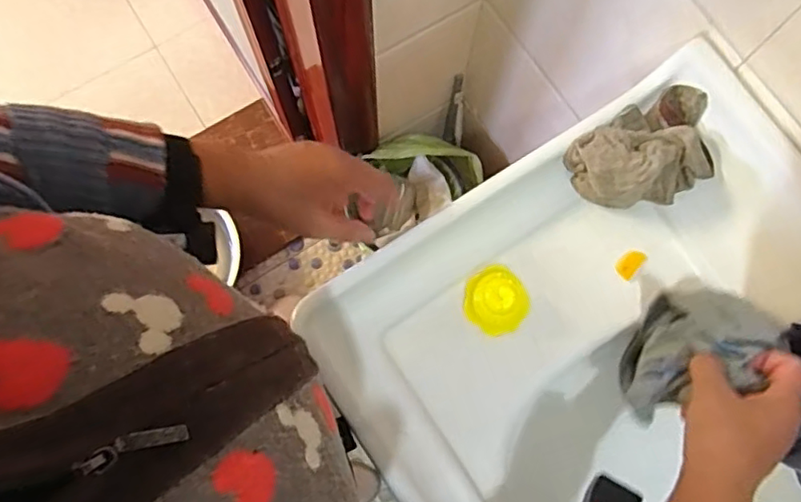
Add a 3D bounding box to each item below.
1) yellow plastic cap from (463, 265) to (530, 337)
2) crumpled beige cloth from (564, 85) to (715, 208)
[{"bbox_3d":[0.093,0.047,0.594,0.061,0.033,0.057,0,77,0],"label":"yellow plastic cap"},{"bbox_3d":[0.241,-0.094,0.599,0.137,0.055,0.095,-31,79,-7],"label":"crumpled beige cloth"}]

